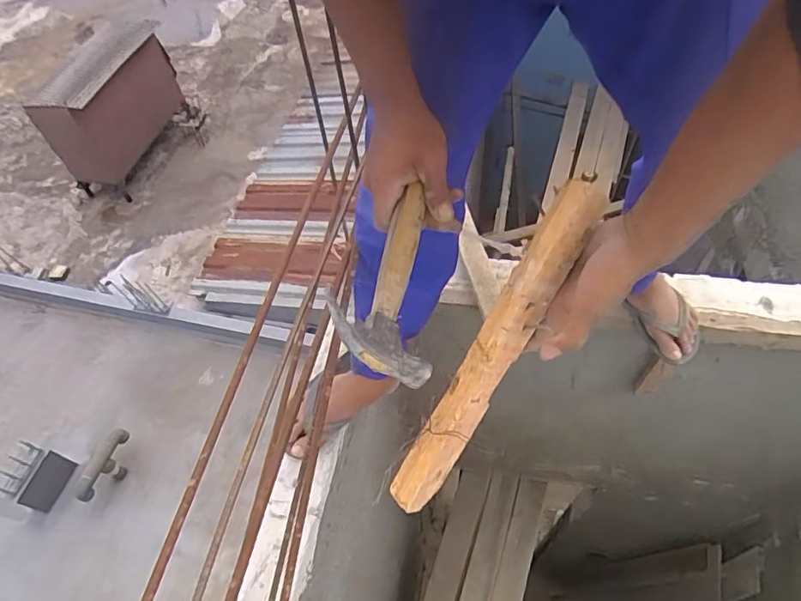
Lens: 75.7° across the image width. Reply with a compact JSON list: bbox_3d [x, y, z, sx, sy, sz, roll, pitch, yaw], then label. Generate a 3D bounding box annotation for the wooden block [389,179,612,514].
[{"bbox_3d":[0.086,0.052,0.491,0.040,0.038,0.346,34,105,25],"label":"wooden block"}]

